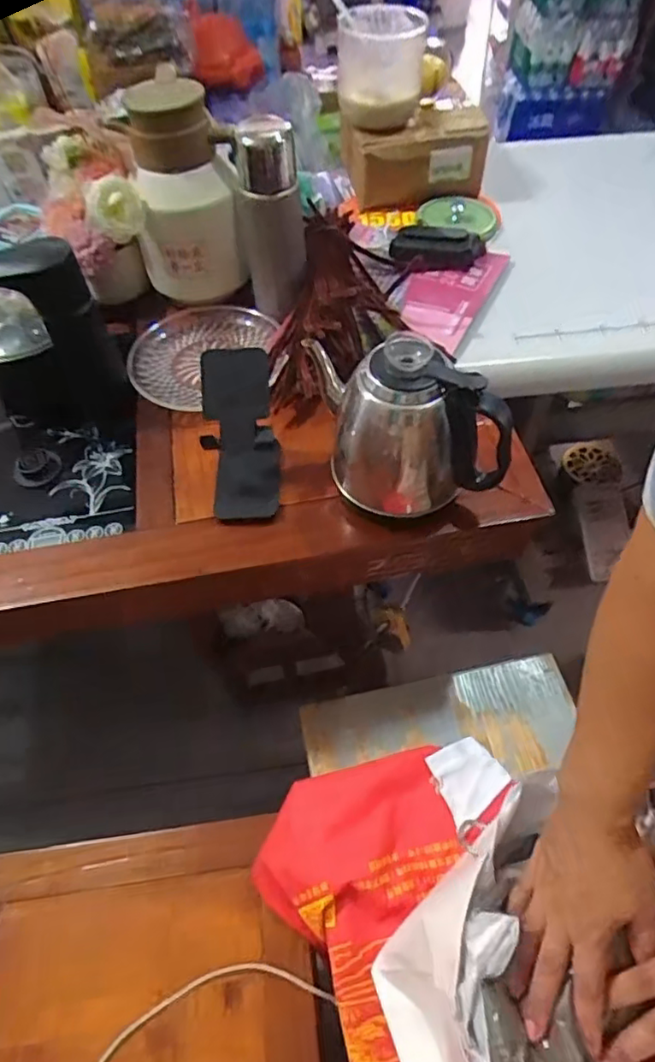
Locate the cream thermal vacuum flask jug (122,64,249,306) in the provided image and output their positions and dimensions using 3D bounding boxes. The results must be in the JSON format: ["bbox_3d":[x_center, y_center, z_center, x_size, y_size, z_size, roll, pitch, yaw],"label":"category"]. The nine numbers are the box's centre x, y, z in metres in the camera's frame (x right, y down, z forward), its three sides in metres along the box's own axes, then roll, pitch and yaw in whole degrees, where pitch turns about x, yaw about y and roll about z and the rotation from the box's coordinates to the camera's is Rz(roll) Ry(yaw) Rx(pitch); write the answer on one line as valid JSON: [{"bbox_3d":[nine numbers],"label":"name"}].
[{"bbox_3d":[-0.174,-0.403,0.725,0.131,0.228,0.107,-13,57,-6],"label":"cream thermal vacuum flask jug"}]

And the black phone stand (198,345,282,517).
[{"bbox_3d":[-0.086,-0.097,0.589,0.070,0.164,0.046,-5,19,-1],"label":"black phone stand"}]

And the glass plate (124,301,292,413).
[{"bbox_3d":[-0.155,-0.221,0.735,0.188,0.031,0.163,-33,61,-18],"label":"glass plate"}]

